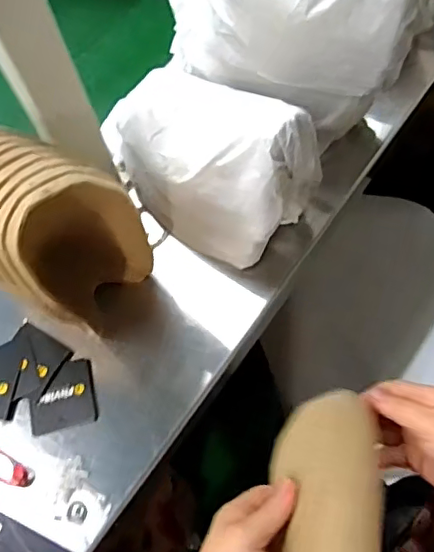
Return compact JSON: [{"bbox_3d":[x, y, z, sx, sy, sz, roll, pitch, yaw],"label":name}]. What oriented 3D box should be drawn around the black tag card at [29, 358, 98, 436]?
[{"bbox_3d":[-0.124,0.096,0.448,0.052,0.004,0.051,-14,68,-2],"label":"black tag card"}]

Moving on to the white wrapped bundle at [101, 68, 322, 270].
[{"bbox_3d":[-0.017,-0.097,0.452,0.176,0.124,0.089,34,74,15],"label":"white wrapped bundle"}]

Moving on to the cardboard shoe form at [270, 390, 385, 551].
[{"bbox_3d":[0.084,0.172,0.429,0.079,0.033,0.172,5,57,5],"label":"cardboard shoe form"}]

